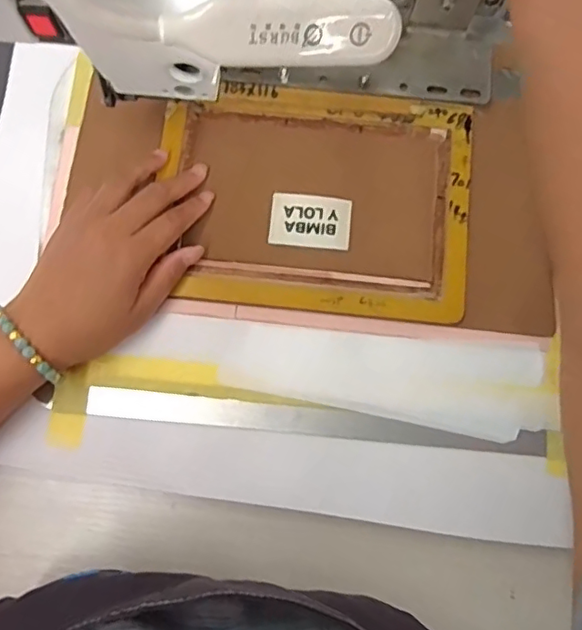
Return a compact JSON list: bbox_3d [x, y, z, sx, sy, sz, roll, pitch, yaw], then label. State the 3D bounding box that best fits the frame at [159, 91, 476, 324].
[{"bbox_3d":[0.018,-0.082,0.418,0.226,0.011,0.161,6,78,0],"label":"frame"}]

